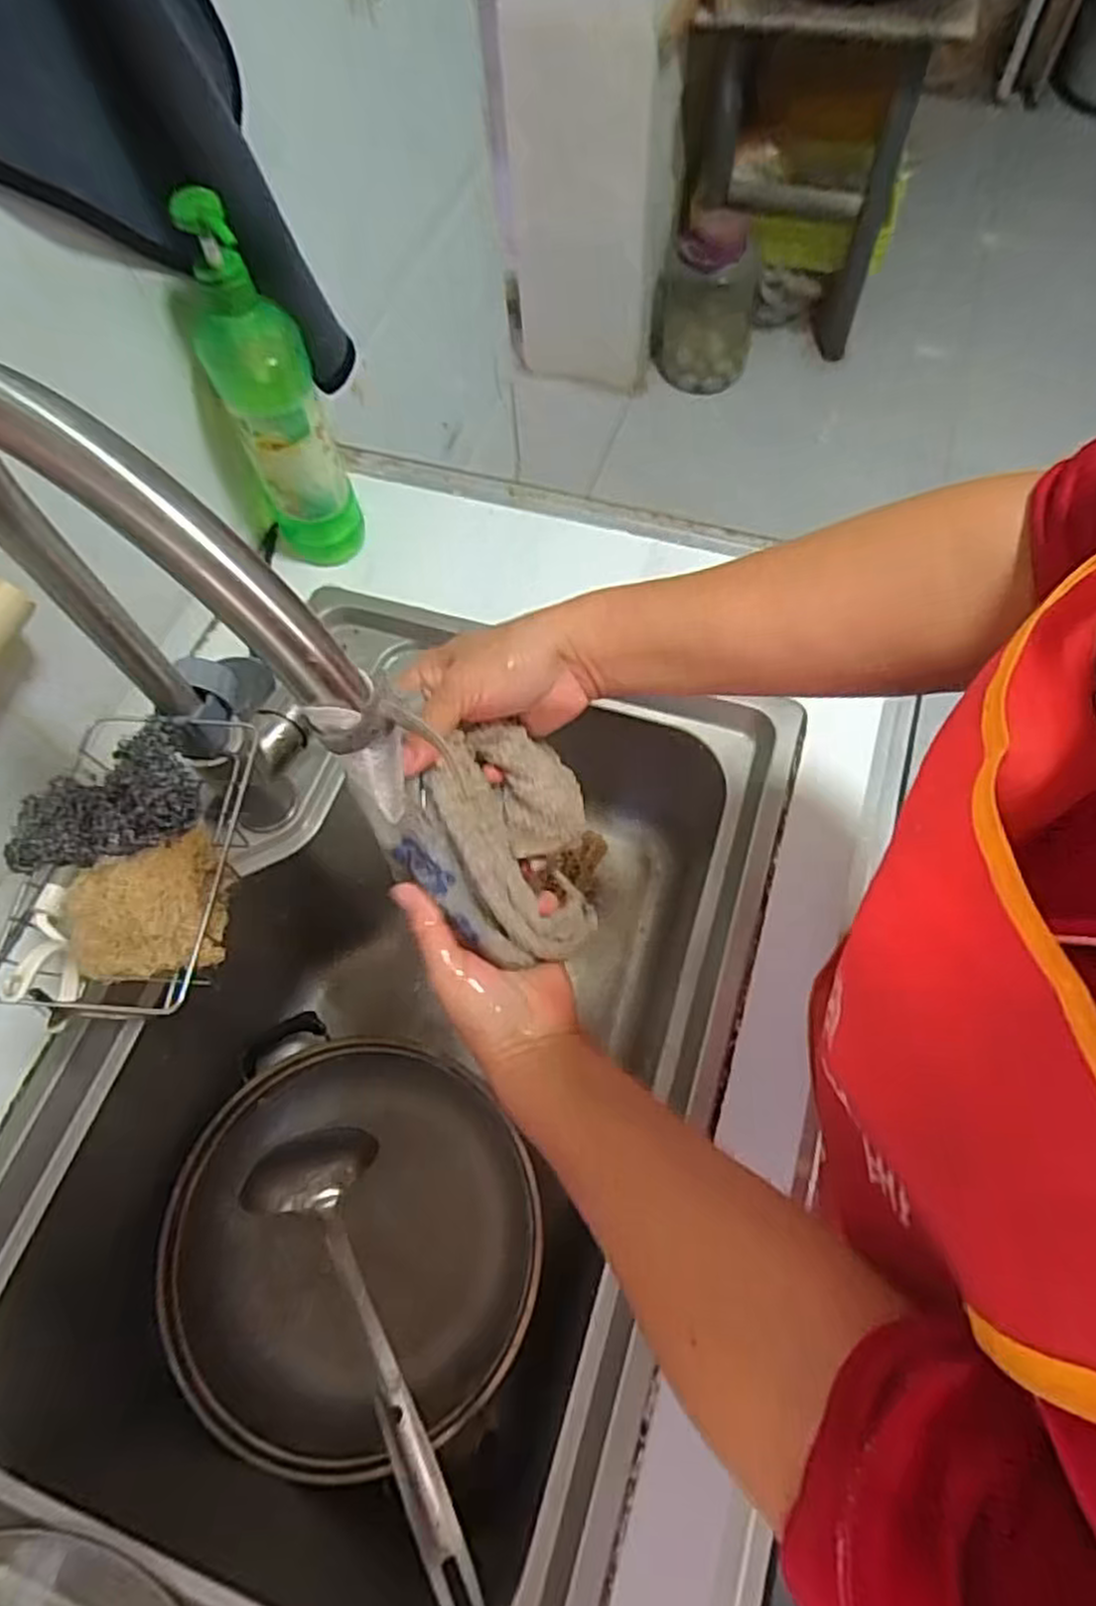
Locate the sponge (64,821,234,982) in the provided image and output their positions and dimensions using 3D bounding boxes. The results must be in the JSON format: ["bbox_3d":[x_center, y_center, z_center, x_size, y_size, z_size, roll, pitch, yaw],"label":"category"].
[{"bbox_3d":[-0.223,0.057,0.432,0.082,0.041,0.078,-8,90,3],"label":"sponge"}]

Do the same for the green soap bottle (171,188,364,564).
[{"bbox_3d":[-0.210,-0.303,0.595,0.072,0.273,0.063,-23,67,-8],"label":"green soap bottle"}]

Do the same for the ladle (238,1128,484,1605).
[{"bbox_3d":[-0.128,0.374,0.541,0.093,0.054,0.332,-31,49,-11],"label":"ladle"}]

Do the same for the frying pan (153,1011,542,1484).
[{"bbox_3d":[-0.151,0.350,0.630,0.280,0.087,0.289,7,66,6],"label":"frying pan"}]

